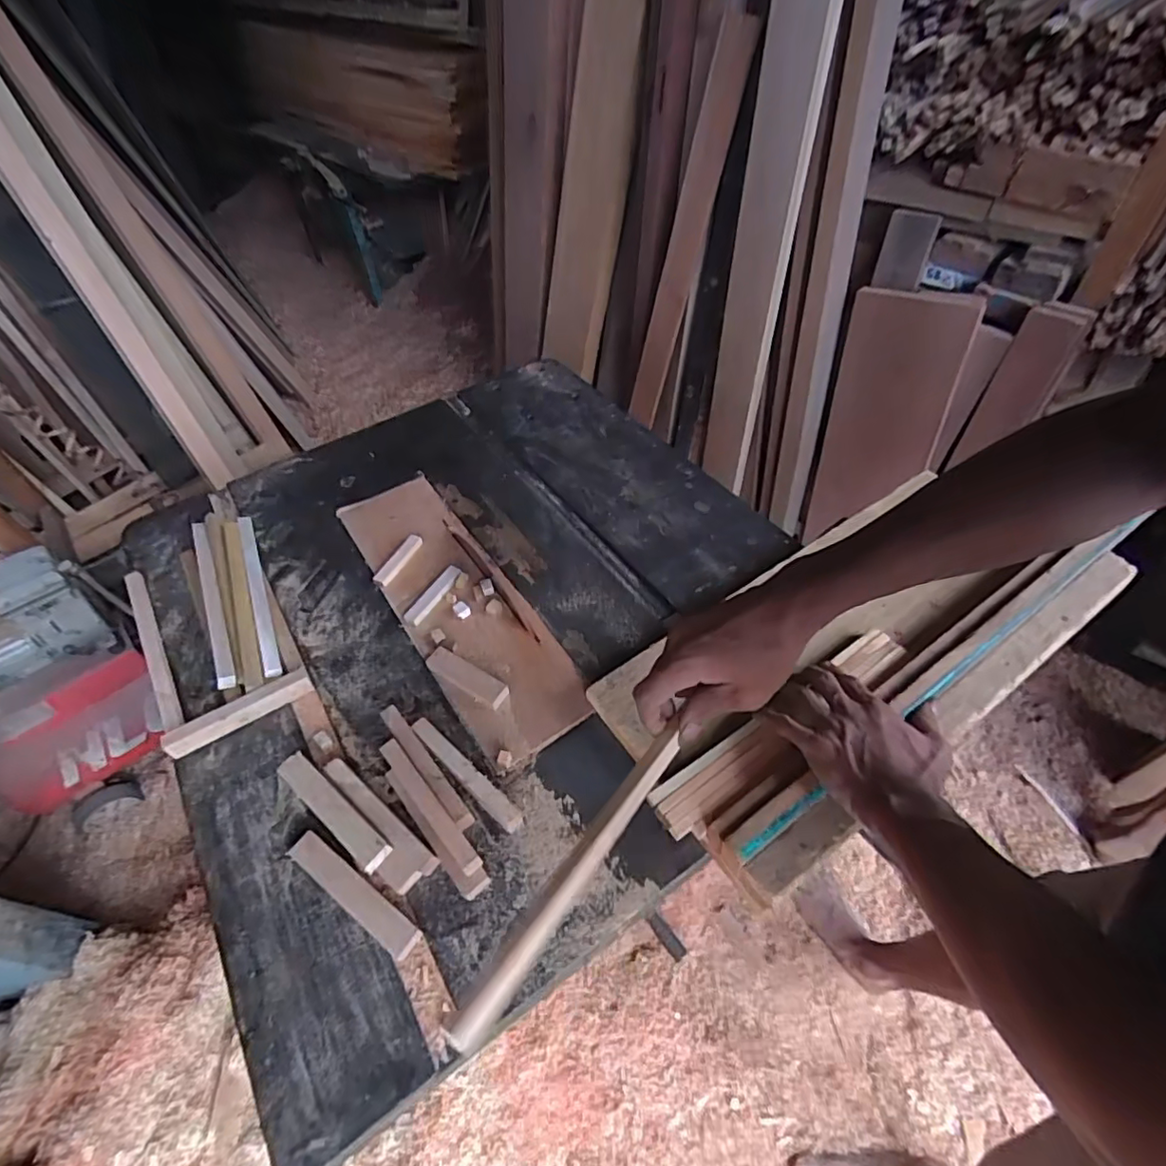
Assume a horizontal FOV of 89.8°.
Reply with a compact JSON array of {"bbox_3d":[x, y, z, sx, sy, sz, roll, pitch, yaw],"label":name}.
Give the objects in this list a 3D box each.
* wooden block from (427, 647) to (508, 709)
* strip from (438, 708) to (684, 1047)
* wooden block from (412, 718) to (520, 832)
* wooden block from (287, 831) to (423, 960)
[{"bbox_3d":[-0.122,0.099,0.616,0.096,0.015,0.026,24,57,24],"label":"wooden block"},{"bbox_3d":[0.003,0.157,0.337,0.016,0.013,0.214,26,42,25],"label":"strip"},{"bbox_3d":[-0.109,0.177,0.546,0.139,0.027,0.019,35,61,29],"label":"wooden block"},{"bbox_3d":[-0.192,0.257,0.488,0.136,0.015,0.027,25,57,24],"label":"wooden block"}]

